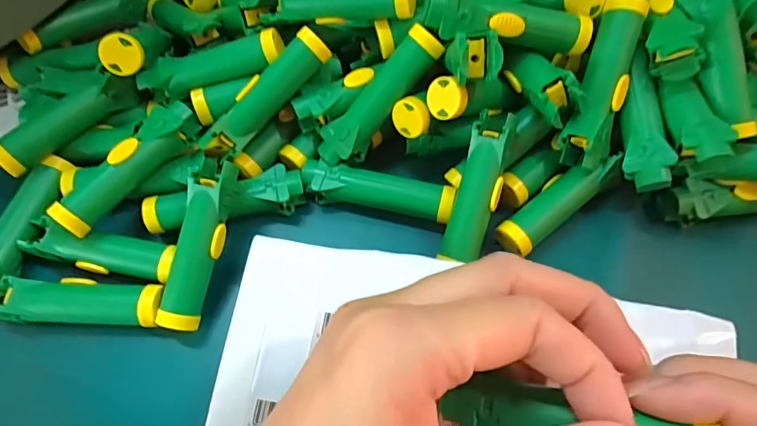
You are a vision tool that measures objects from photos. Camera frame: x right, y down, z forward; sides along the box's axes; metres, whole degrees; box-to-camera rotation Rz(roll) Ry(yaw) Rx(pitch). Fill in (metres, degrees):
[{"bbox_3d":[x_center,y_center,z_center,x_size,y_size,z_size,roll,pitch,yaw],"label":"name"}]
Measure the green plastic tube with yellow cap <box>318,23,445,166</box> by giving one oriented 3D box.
[{"bbox_3d":[0.001,-0.057,0.243,0.080,0.015,0.018,-48,68,17],"label":"green plastic tube with yellow cap"}]

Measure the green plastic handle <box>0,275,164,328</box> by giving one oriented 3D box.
[{"bbox_3d":[-0.141,0.041,0.224,0.077,0.016,0.021,1,63,2],"label":"green plastic handle"}]

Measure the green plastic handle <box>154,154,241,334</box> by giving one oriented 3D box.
[{"bbox_3d":[-0.085,0.015,0.227,0.019,0.015,0.081,13,85,8],"label":"green plastic handle"}]

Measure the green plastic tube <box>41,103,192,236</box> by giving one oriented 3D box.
[{"bbox_3d":[-0.124,-0.022,0.239,0.016,0.022,0.079,32,68,16],"label":"green plastic tube"}]

